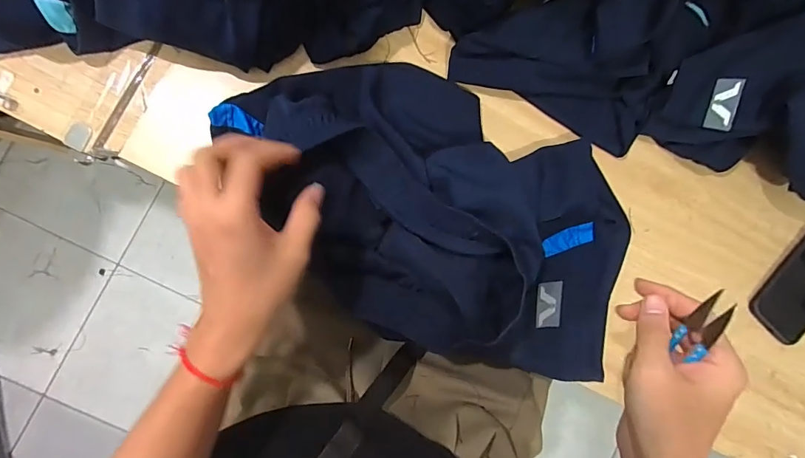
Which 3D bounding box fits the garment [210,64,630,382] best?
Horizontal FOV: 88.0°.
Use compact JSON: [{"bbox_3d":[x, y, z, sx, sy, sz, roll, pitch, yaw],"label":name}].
[{"bbox_3d":[0.040,-0.021,0.447,0.474,0.066,0.275,26,85,-5],"label":"garment"}]

